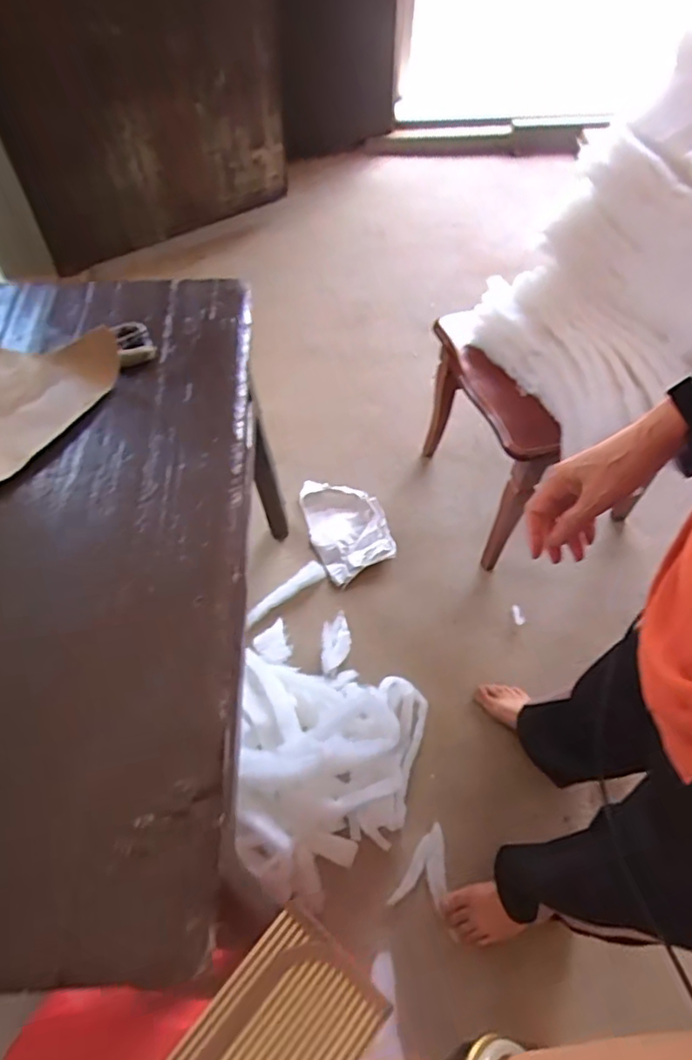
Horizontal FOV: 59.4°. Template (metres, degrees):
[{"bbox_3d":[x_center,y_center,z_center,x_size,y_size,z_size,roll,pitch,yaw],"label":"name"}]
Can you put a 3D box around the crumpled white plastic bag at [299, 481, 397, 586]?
[{"bbox_3d":[0.006,-0.011,1.502,0.188,0.038,0.283,-13,56,-11],"label":"crumpled white plastic bag"}]

